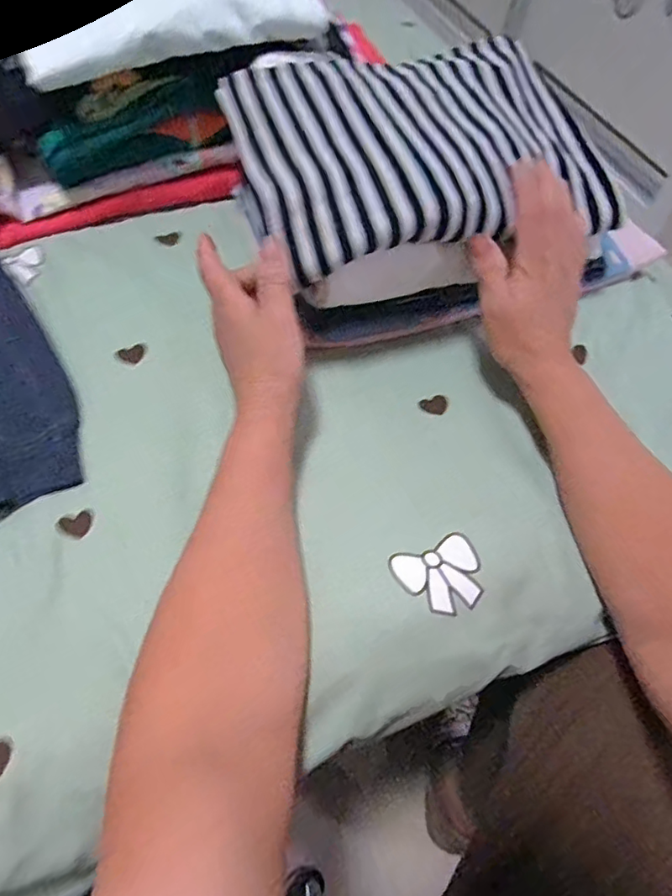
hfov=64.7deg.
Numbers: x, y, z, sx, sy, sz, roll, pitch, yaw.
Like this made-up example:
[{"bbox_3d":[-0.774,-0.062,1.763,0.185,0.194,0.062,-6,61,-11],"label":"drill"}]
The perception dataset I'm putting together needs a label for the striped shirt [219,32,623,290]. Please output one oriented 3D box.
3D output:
[{"bbox_3d":[0.072,-0.252,0.447,0.302,0.050,0.216,-13,62,-10],"label":"striped shirt"}]

